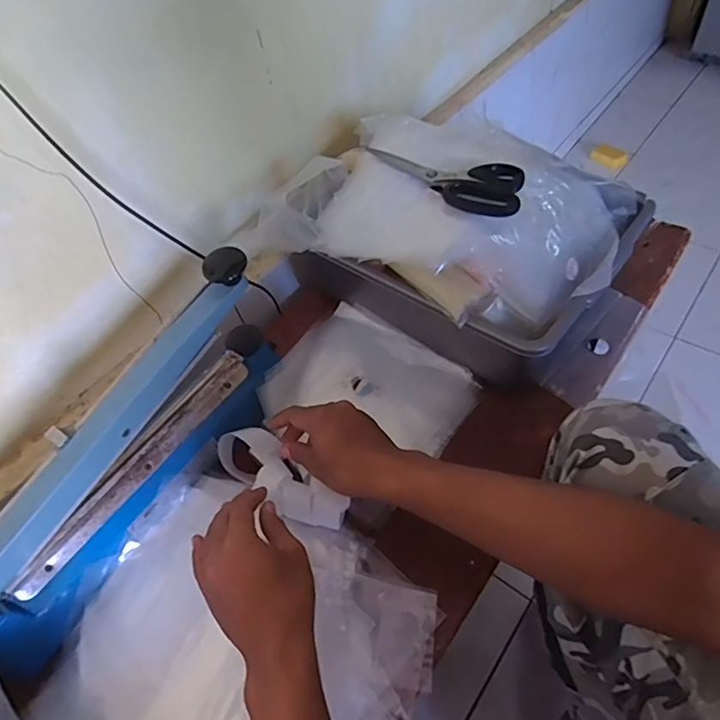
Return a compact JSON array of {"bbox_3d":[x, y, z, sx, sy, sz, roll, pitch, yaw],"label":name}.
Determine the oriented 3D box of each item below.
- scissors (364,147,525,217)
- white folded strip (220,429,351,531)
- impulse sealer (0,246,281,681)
[{"bbox_3d":[0.105,-0.223,0.598,0.080,0.020,0.209,-33,55,-20],"label":"scissors"},{"bbox_3d":[-0.085,0.128,0.557,0.154,0.050,0.055,31,59,23],"label":"white folded strip"},{"bbox_3d":[-0.227,0.088,0.504,0.072,0.185,0.391,28,58,26],"label":"impulse sealer"}]

